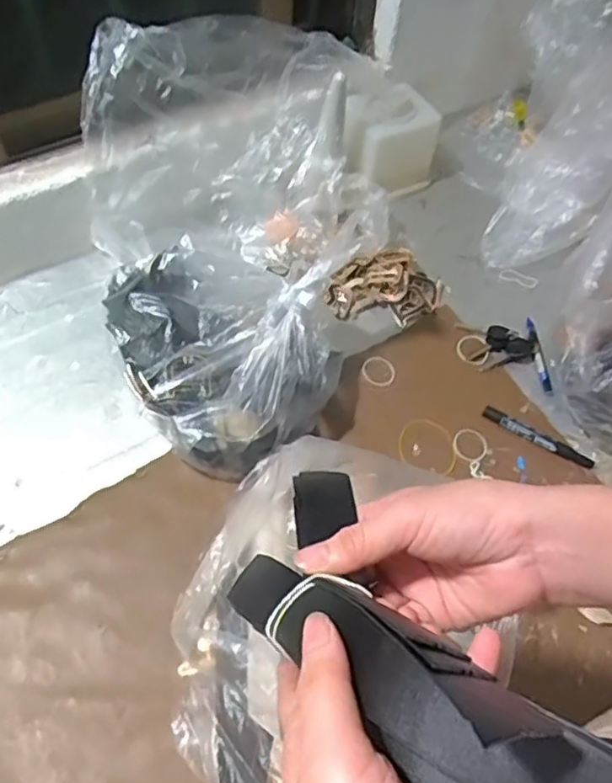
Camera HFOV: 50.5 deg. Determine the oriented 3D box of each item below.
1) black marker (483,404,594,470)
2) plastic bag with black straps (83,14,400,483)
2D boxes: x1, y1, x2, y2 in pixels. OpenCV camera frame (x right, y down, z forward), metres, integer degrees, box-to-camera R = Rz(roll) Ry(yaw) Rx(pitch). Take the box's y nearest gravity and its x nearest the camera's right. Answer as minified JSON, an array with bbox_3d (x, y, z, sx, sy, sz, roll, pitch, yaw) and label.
[{"bbox_3d":[0.266,0.052,0.746,0.131,0.010,0.020,29,59,15],"label":"black marker"},{"bbox_3d":[-0.083,-0.214,0.775,0.404,0.221,0.557,17,57,8],"label":"plastic bag with black straps"}]

